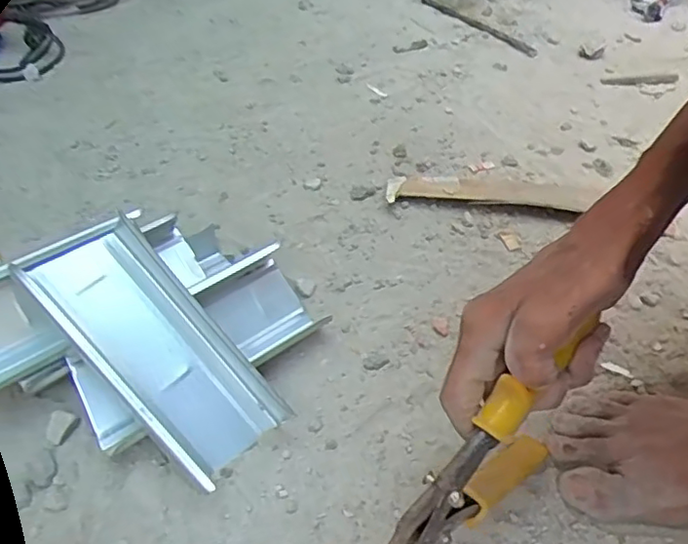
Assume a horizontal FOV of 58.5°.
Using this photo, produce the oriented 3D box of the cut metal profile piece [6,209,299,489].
[{"bbox_3d":[-0.134,0.049,0.431,0.200,0.035,0.088,47,54,1],"label":"cut metal profile piece"}]

